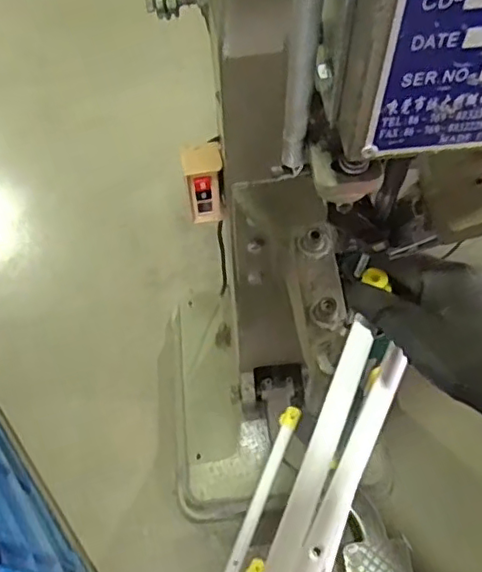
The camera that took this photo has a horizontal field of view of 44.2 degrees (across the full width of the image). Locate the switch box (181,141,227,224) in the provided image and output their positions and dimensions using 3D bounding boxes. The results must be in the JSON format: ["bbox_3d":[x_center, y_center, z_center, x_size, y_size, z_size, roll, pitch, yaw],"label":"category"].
[{"bbox_3d":[-0.047,-0.126,0.749,0.046,0.114,0.039,-7,60,-2],"label":"switch box"}]

